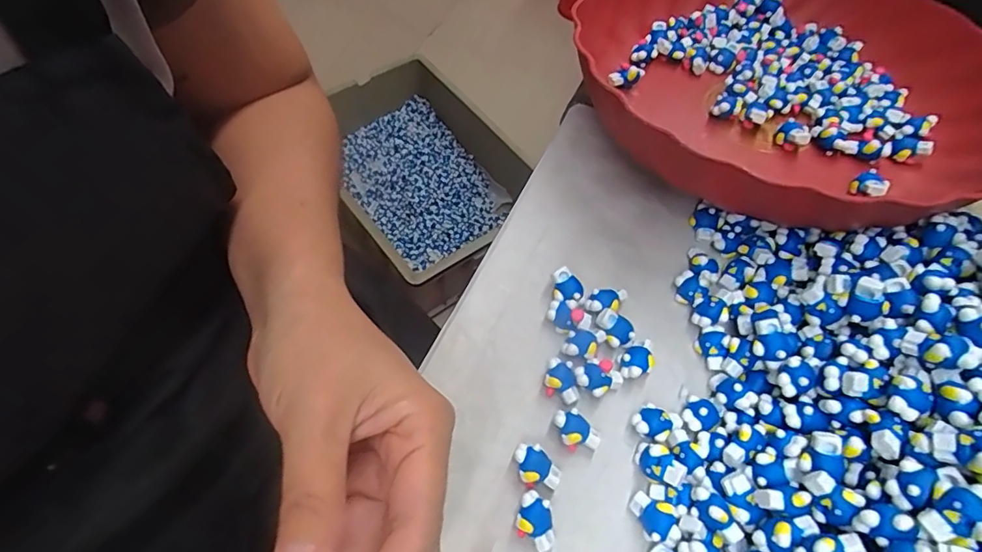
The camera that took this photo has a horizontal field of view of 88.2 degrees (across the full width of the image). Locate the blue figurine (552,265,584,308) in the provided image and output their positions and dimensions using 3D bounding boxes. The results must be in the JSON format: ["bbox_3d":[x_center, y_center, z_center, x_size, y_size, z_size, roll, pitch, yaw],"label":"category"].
[{"bbox_3d":[0.038,0.007,0.258,0.018,0.014,0.016,36,65,15],"label":"blue figurine"}]

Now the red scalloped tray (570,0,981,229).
[{"bbox_3d":[0.166,-0.113,0.302,0.232,0.069,0.234,4,61,-2],"label":"red scalloped tray"}]

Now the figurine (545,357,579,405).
[{"bbox_3d":[0.033,0.049,0.235,0.016,0.012,0.017,18,61,6],"label":"figurine"}]

